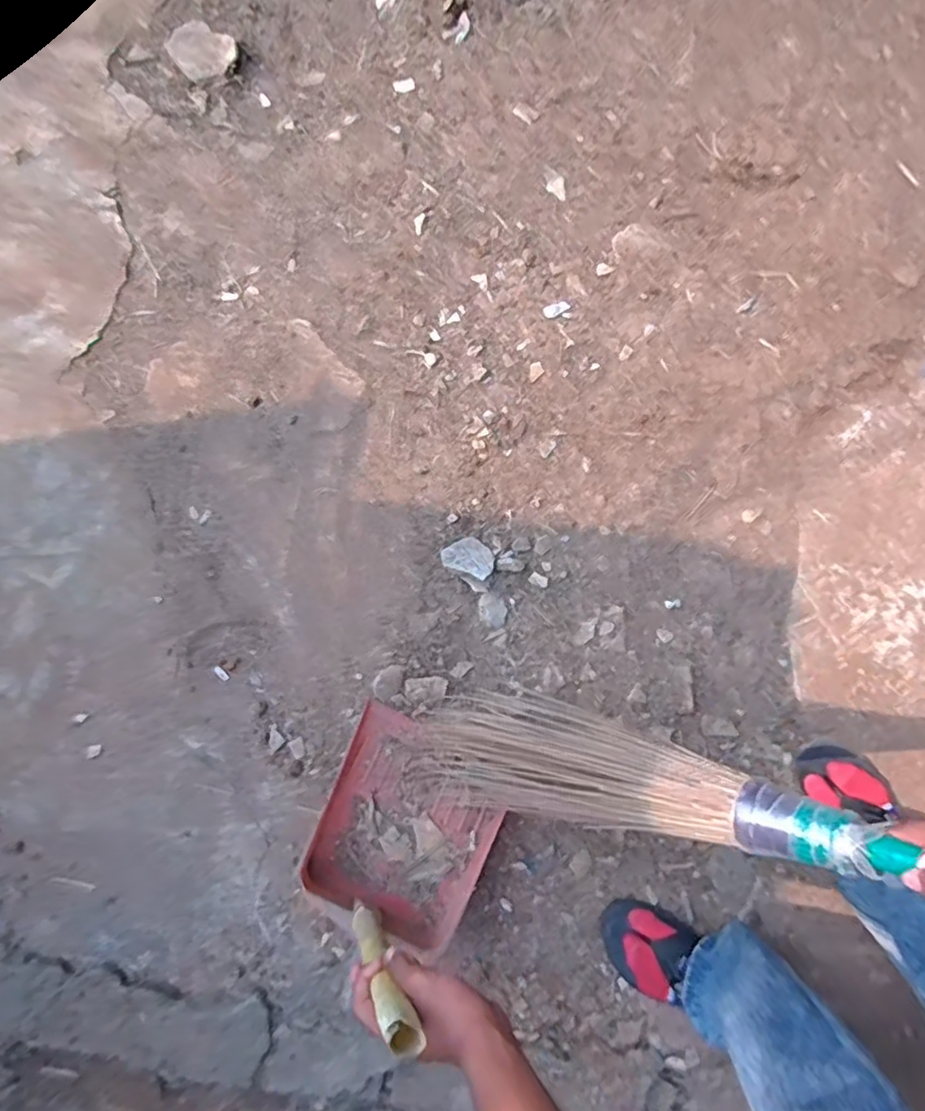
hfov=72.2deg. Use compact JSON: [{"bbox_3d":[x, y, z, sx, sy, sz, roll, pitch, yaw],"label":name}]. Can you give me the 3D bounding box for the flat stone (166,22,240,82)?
[{"bbox_3d":[-0.555,-1.083,1.356,0.128,0.019,0.142,-31,76,-7],"label":"flat stone"}]

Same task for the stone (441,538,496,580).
[{"bbox_3d":[0.012,0.002,1.060,0.085,0.021,0.062,21,76,6],"label":"stone"}]

